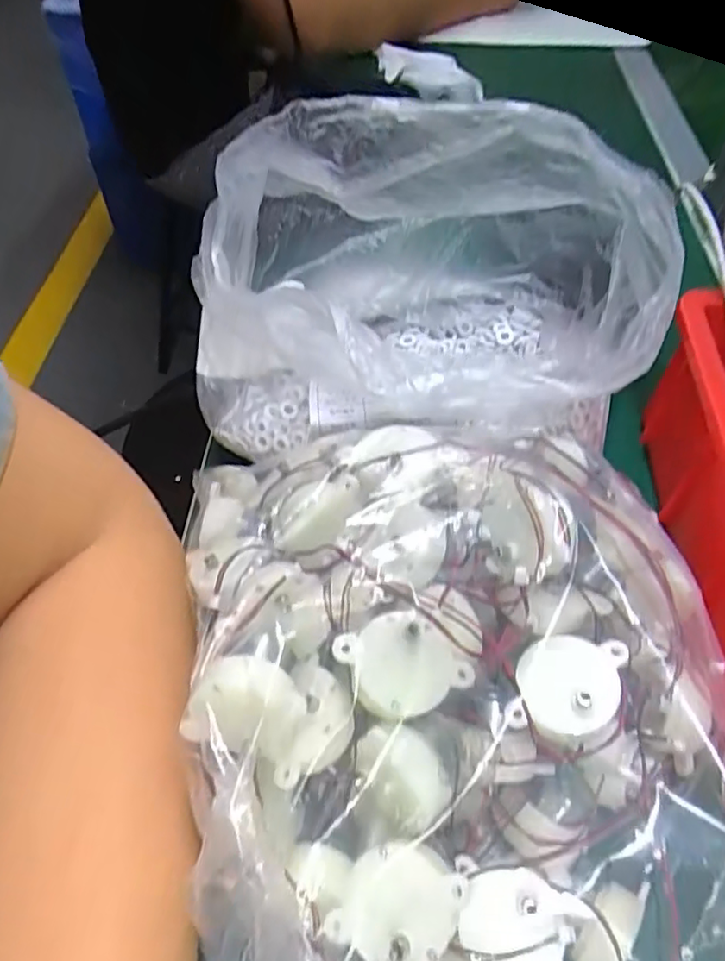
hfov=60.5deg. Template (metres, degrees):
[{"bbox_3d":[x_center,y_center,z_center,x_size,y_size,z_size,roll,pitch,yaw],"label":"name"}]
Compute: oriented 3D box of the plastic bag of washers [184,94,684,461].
[{"bbox_3d":[0.016,-0.095,0.285,0.199,0.146,0.157,7,52,4],"label":"plastic bag of washers"}]

